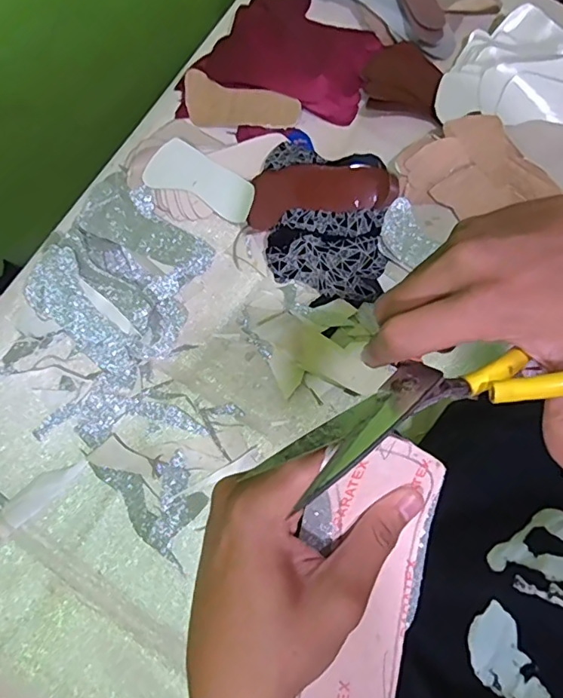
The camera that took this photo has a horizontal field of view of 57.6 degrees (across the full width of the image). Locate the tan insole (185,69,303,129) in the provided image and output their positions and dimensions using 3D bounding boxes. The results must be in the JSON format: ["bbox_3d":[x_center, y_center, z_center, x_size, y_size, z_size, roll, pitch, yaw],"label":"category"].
[{"bbox_3d":[-0.061,-0.343,0.724,0.165,0.019,0.063,19,80,5],"label":"tan insole"}]

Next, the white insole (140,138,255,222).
[{"bbox_3d":[-0.109,-0.232,0.699,0.154,0.010,0.069,25,103,7],"label":"white insole"}]

